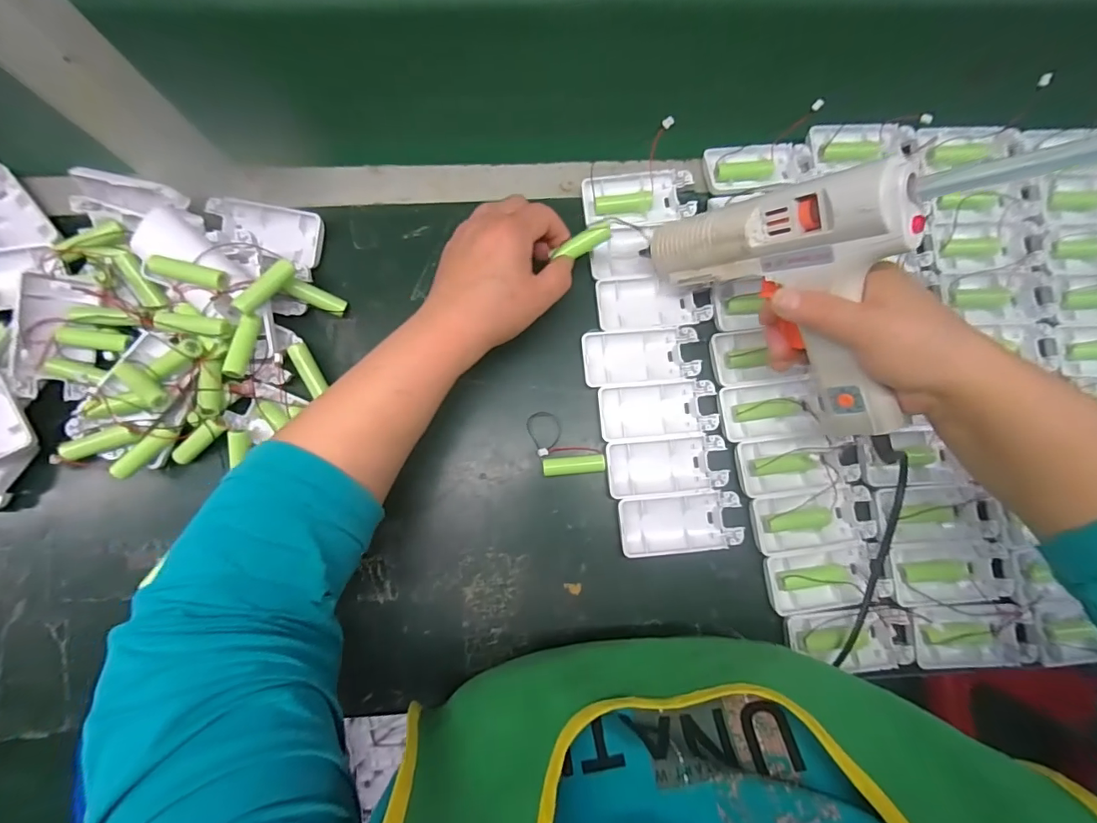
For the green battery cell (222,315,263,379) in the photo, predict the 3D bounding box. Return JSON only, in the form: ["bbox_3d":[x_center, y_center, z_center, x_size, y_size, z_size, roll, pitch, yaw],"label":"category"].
[{"bbox_3d":[-0.228,-0.049,0.353,0.013,0.014,0.050,8,83,0],"label":"green battery cell"}]

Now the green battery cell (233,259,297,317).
[{"bbox_3d":[-0.209,-0.092,0.351,0.012,0.013,0.050,32,68,4],"label":"green battery cell"}]

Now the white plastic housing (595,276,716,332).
[{"bbox_3d":[0.087,-0.092,0.401,0.092,0.011,0.045,-6,83,-2],"label":"white plastic housing"}]

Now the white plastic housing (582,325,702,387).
[{"bbox_3d":[0.075,-0.045,0.393,0.093,0.012,0.045,-6,83,-2],"label":"white plastic housing"}]

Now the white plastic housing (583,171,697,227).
[{"bbox_3d":[0.076,-0.183,0.408,0.093,0.016,0.043,-5,83,-2],"label":"white plastic housing"}]

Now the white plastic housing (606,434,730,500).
[{"bbox_3d":[0.093,0.043,0.380,0.093,0.011,0.045,-5,83,-2],"label":"white plastic housing"}]

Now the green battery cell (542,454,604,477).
[{"bbox_3d":[0.020,0.043,0.382,0.049,0.014,0.014,-5,83,-2],"label":"green battery cell"}]

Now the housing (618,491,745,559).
[{"bbox_3d":[0.103,0.089,0.376,0.092,0.013,0.045,-5,83,-2],"label":"housing"}]

